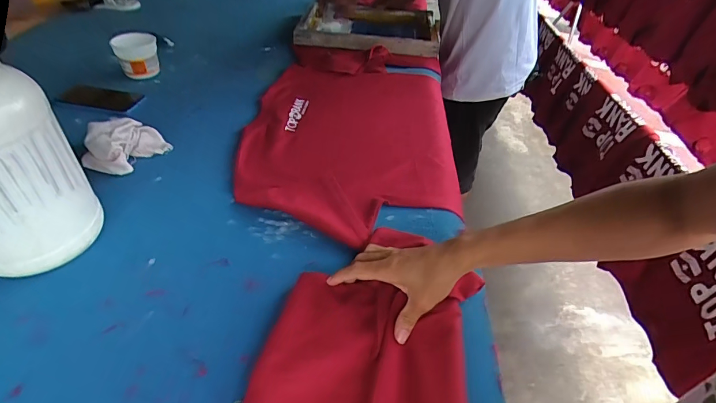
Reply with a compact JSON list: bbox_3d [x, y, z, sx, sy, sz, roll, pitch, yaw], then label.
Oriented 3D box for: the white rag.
[{"bbox_3d":[-0.414,-0.104,0.693,0.109,0.050,0.121,24,47,21],"label":"white rag"}]

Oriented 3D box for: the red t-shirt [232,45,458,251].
[{"bbox_3d":[-0.009,-0.152,0.788,0.386,0.032,0.571,5,43,2],"label":"red t-shirt"}]

